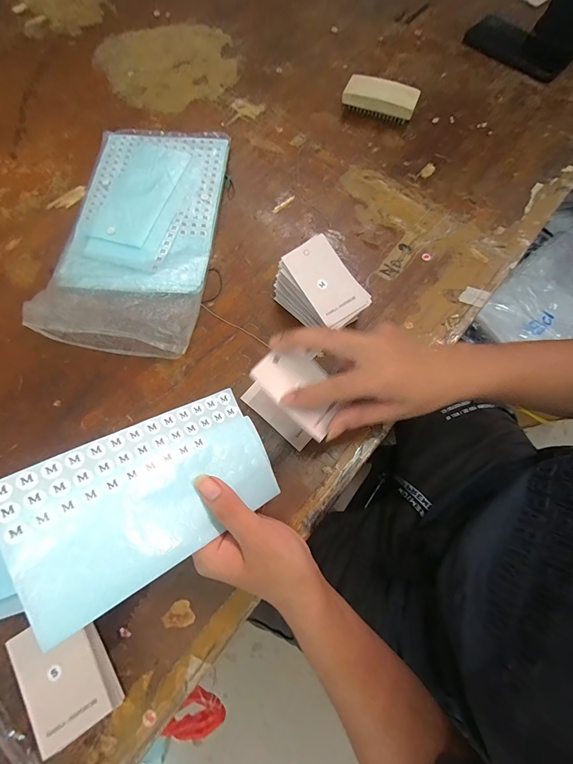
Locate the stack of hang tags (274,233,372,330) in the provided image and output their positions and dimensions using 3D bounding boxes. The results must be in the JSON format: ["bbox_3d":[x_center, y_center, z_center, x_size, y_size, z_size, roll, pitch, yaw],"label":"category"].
[{"bbox_3d":[0.033,-0.089,0.327,0.067,0.063,0.086,-41,76,-14],"label":"stack of hang tags"}]

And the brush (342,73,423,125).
[{"bbox_3d":[0.130,-0.391,0.450,0.097,0.035,0.036,23,73,5],"label":"brush"}]

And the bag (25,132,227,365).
[{"bbox_3d":[-0.170,-0.186,0.374,0.164,0.038,0.315,5,73,0],"label":"bag"}]

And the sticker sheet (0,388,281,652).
[{"bbox_3d":[-0.086,0.070,0.211,0.171,0.006,0.092,-21,79,-40],"label":"sticker sheet"}]

